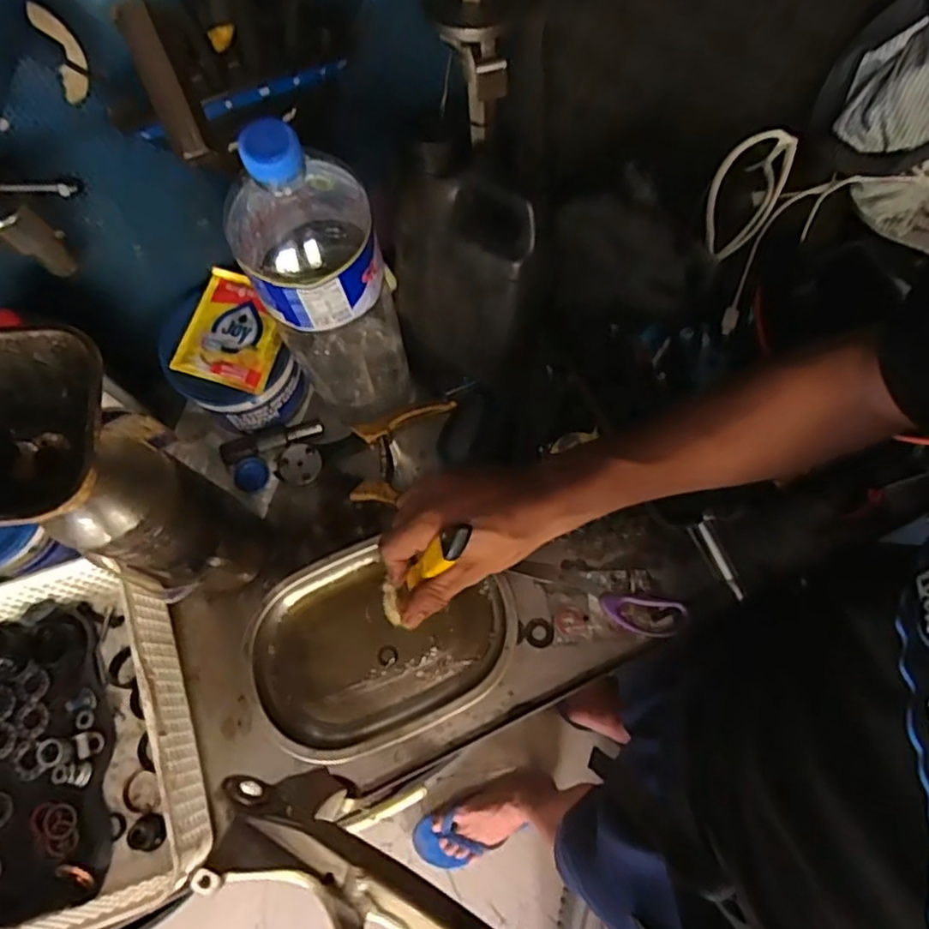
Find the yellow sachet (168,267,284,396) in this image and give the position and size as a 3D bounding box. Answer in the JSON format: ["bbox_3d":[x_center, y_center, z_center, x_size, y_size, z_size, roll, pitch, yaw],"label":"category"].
[{"bbox_3d":[-0.188,-0.111,0.544,0.077,0.014,0.093,16,74,6],"label":"yellow sachet"}]

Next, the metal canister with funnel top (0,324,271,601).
[{"bbox_3d":[-0.211,0.033,0.429,0.100,0.301,0.097,-1,73,1],"label":"metal canister with funnel top"}]

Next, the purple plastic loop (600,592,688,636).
[{"bbox_3d":[0.148,0.124,0.548,0.068,0.019,0.032,11,73,5],"label":"purple plastic loop"}]

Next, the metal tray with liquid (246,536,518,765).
[{"bbox_3d":[-0.069,0.147,0.554,0.216,0.032,0.156,-23,73,-5],"label":"metal tray with liquid"}]

